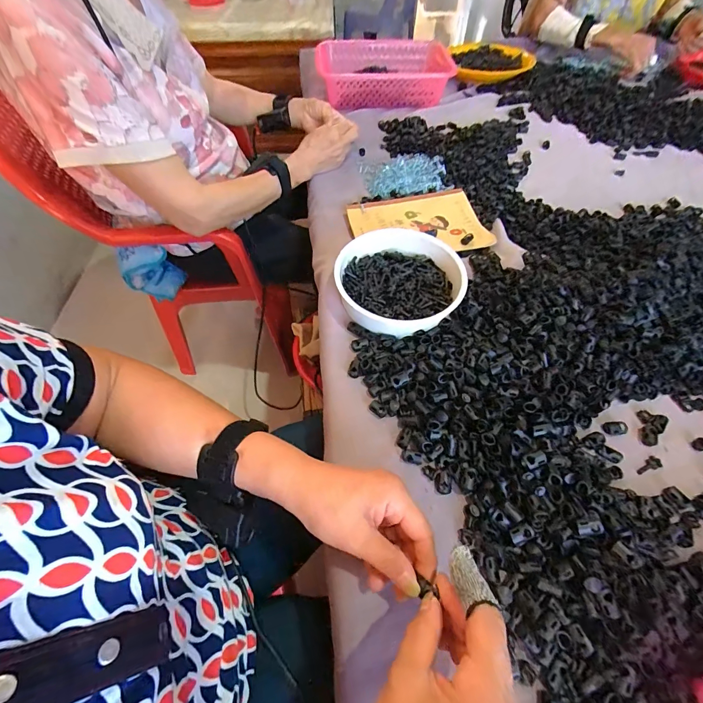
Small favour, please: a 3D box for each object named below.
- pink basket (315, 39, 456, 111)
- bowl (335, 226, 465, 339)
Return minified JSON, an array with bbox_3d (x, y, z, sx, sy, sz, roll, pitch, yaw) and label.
[{"bbox_3d":[0.090,-0.667,0.826,0.317,0.076,0.217,-8,58,-5],"label":"pink basket"},{"bbox_3d":[0.063,-0.091,0.460,0.159,0.052,0.150,0,57,0],"label":"bowl"}]

